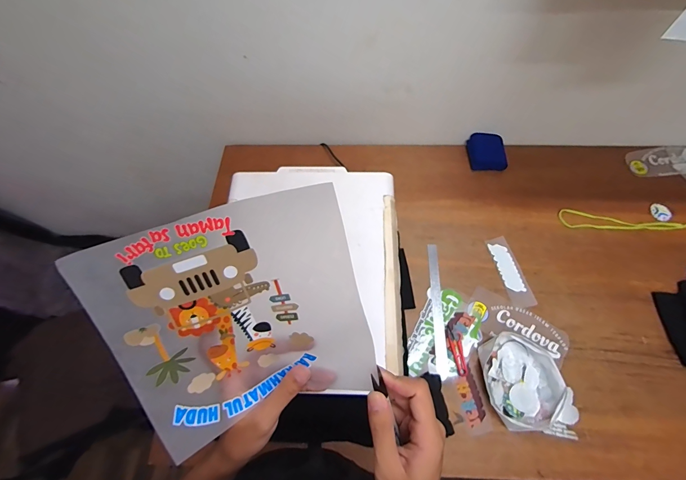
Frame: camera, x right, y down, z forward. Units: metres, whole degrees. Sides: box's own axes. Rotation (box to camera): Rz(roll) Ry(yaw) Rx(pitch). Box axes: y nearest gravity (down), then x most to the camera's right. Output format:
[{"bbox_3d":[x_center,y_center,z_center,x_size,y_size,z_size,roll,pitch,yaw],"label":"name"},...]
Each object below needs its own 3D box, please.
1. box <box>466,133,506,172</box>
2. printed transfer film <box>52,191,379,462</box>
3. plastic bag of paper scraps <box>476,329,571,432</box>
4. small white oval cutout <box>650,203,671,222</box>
[{"bbox_3d":[0.456,-0.276,1.026,0.109,0.044,0.121,-2,65,2],"label":"box"},{"bbox_3d":[-0.084,0.071,0.275,0.203,0.190,0.043,-16,21,-3],"label":"printed transfer film"},{"bbox_3d":[0.405,0.317,0.740,0.163,0.043,0.194,-8,65,-1],"label":"plastic bag of paper scraps"},{"bbox_3d":[0.917,-0.079,0.940,0.055,0.006,0.051,40,80,23],"label":"small white oval cutout"}]

